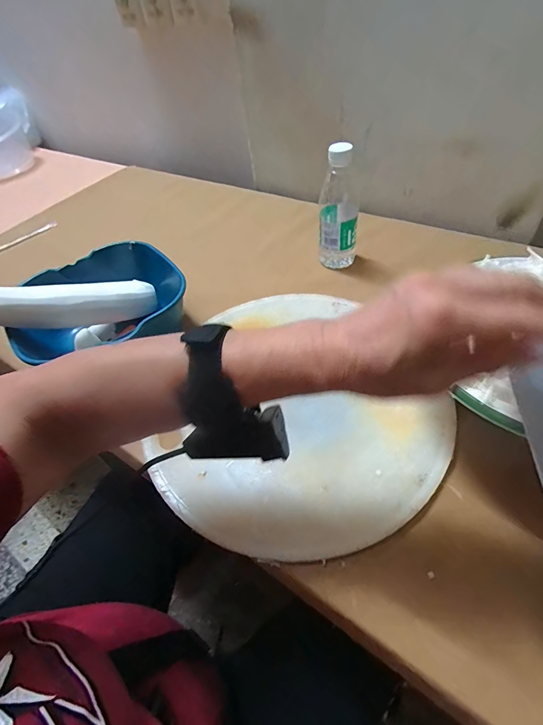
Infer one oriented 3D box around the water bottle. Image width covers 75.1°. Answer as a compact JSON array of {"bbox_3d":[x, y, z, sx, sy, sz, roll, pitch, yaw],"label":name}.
[{"bbox_3d":[0.099,-0.229,0.525,0.057,0.162,0.052,2,50,10],"label":"water bottle"}]

